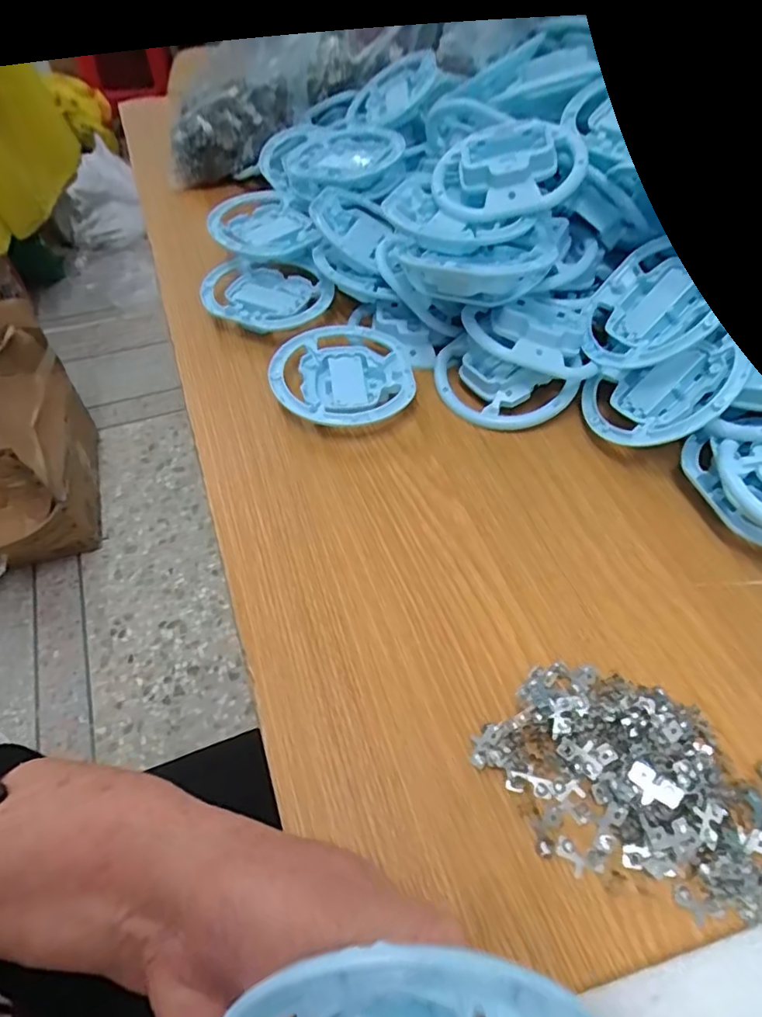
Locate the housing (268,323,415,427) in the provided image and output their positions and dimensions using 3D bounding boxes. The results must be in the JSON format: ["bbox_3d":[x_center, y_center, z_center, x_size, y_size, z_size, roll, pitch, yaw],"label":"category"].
[{"bbox_3d":[-0.029,-0.098,0.426,0.099,0.020,0.110,-1,53,-3],"label":"housing"}]

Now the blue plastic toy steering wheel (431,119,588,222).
[{"bbox_3d":[0.086,-0.232,0.393,0.099,0.031,0.076,-1,75,17],"label":"blue plastic toy steering wheel"}]

